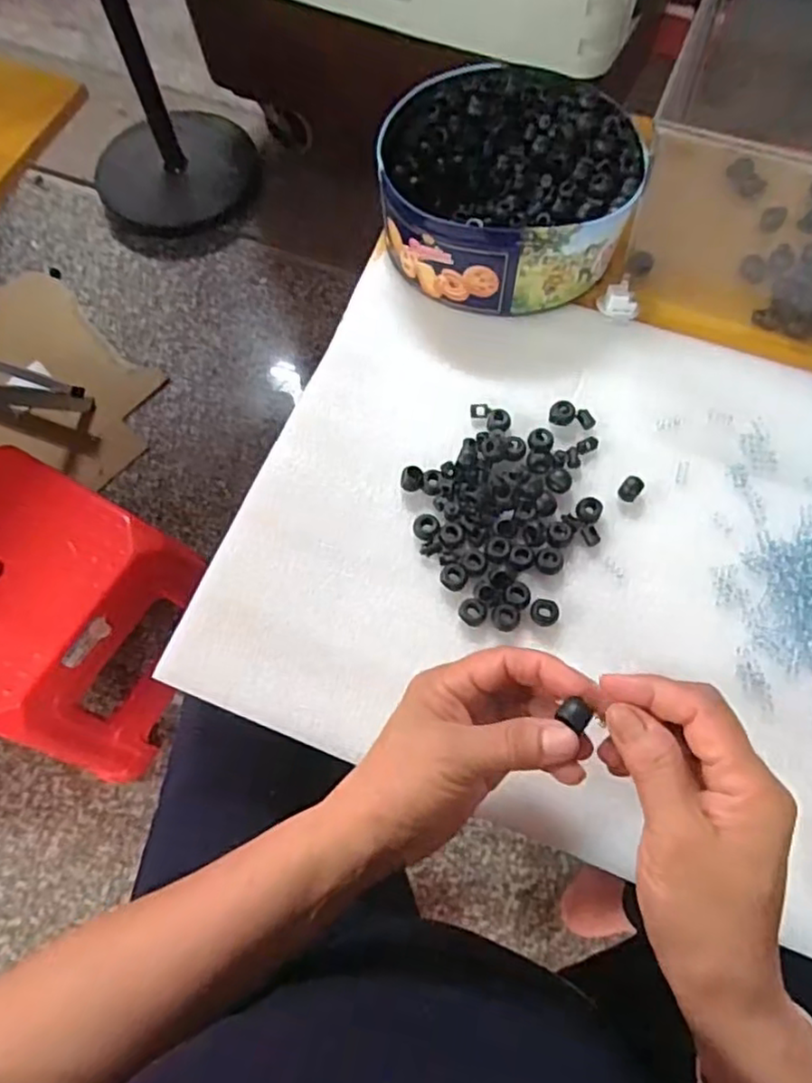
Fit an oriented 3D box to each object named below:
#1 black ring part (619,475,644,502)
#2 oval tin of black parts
[{"bbox_3d":[0.152,-0.035,0.435,0.013,0.011,0.015,35,75,14],"label":"black ring part"},{"bbox_3d":[0.076,-0.278,0.503,0.185,0.065,0.193,-4,69,0],"label":"oval tin of black parts"}]

